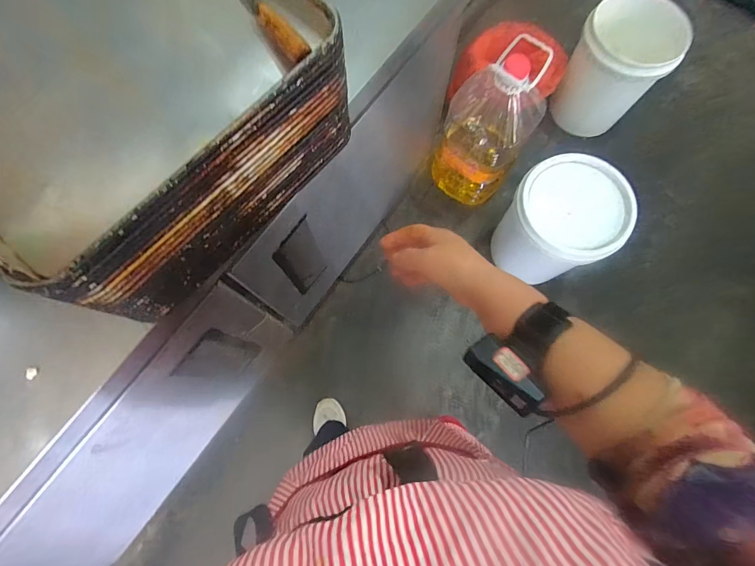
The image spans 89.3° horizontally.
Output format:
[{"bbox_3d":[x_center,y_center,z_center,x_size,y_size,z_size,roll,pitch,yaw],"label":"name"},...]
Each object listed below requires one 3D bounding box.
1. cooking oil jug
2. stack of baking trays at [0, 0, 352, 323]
[{"bbox_3d":[0.343,-0.483,1.206,0.255,0.488,0.223,26,76,7],"label":"cooking oil jug"},{"bbox_3d":[-0.383,-0.300,0.494,0.613,0.172,0.398,41,78,10],"label":"stack of baking trays"}]

